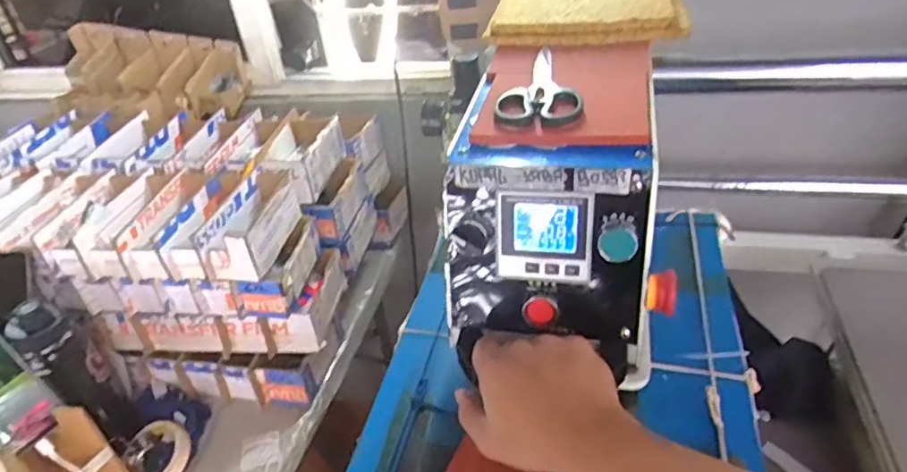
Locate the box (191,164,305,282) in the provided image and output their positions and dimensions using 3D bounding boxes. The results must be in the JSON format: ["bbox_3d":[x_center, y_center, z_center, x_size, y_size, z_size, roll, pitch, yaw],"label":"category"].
[{"bbox_3d":[-0.273,-0.030,0.846,0.069,0.072,0.206,1,36,10],"label":"box"}]

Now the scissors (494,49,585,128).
[{"bbox_3d":[0.079,-0.135,0.519,0.068,0.011,0.168,4,37,13],"label":"scissors"}]

